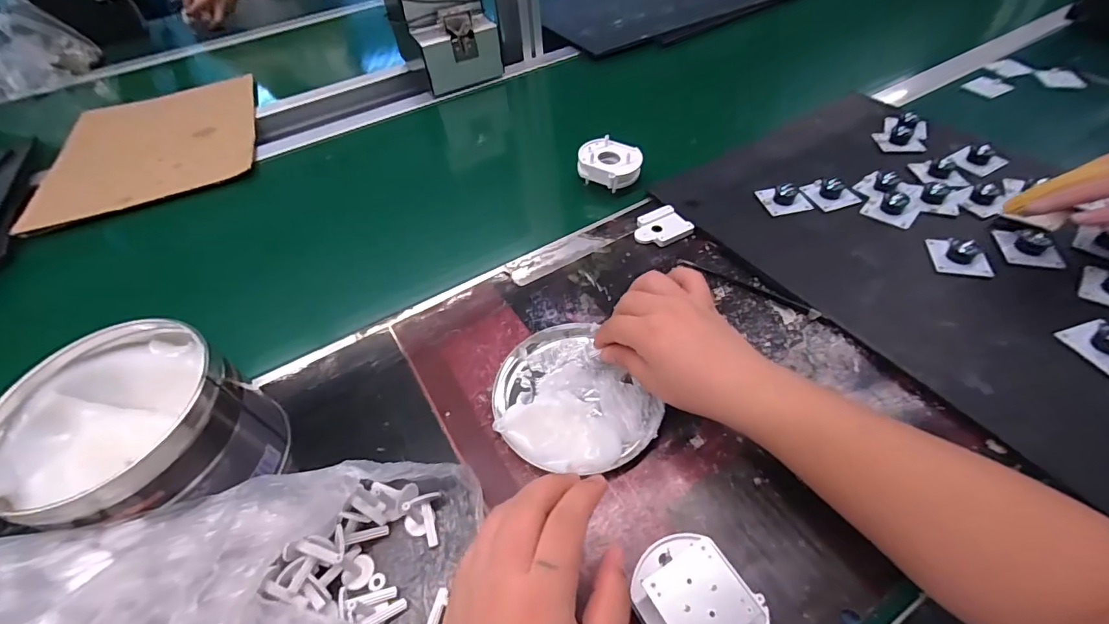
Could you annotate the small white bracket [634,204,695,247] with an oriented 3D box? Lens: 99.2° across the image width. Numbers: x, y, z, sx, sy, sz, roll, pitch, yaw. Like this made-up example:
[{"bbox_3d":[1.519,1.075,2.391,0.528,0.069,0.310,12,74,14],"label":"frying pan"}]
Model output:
[{"bbox_3d":[0.109,-0.087,0.488,0.057,0.009,0.047,-24,52,-15],"label":"small white bracket"}]

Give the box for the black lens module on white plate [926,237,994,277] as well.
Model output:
[{"bbox_3d":[0.361,-0.052,0.416,0.042,0.020,0.040,9,51,12],"label":"black lens module on white plate"}]

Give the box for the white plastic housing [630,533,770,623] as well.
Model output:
[{"bbox_3d":[0.077,0.161,0.258,0.059,0.043,0.069,-21,51,-12],"label":"white plastic housing"}]

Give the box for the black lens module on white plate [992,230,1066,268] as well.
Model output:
[{"bbox_3d":[0.425,-0.061,0.422,0.037,0.014,0.047,8,51,12],"label":"black lens module on white plate"}]

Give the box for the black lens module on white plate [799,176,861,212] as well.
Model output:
[{"bbox_3d":[0.288,-0.128,0.492,0.044,0.022,0.046,-13,50,-6],"label":"black lens module on white plate"}]

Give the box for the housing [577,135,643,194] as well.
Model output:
[{"bbox_3d":[0.062,-0.167,0.543,0.070,0.035,0.056,27,57,25],"label":"housing"}]

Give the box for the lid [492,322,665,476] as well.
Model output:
[{"bbox_3d":[0.010,0.063,0.359,0.109,0.029,0.126,-29,53,-19],"label":"lid"}]

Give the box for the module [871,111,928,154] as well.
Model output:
[{"bbox_3d":[0.409,-0.211,0.557,0.050,0.021,0.068,14,52,17],"label":"module"}]

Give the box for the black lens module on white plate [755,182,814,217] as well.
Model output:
[{"bbox_3d":[0.242,-0.121,0.490,0.046,0.027,0.039,-11,49,-4],"label":"black lens module on white plate"}]

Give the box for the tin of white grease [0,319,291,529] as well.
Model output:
[{"bbox_3d":[-0.266,0.086,0.318,0.122,0.100,0.122,-3,49,3],"label":"tin of white grease"}]

